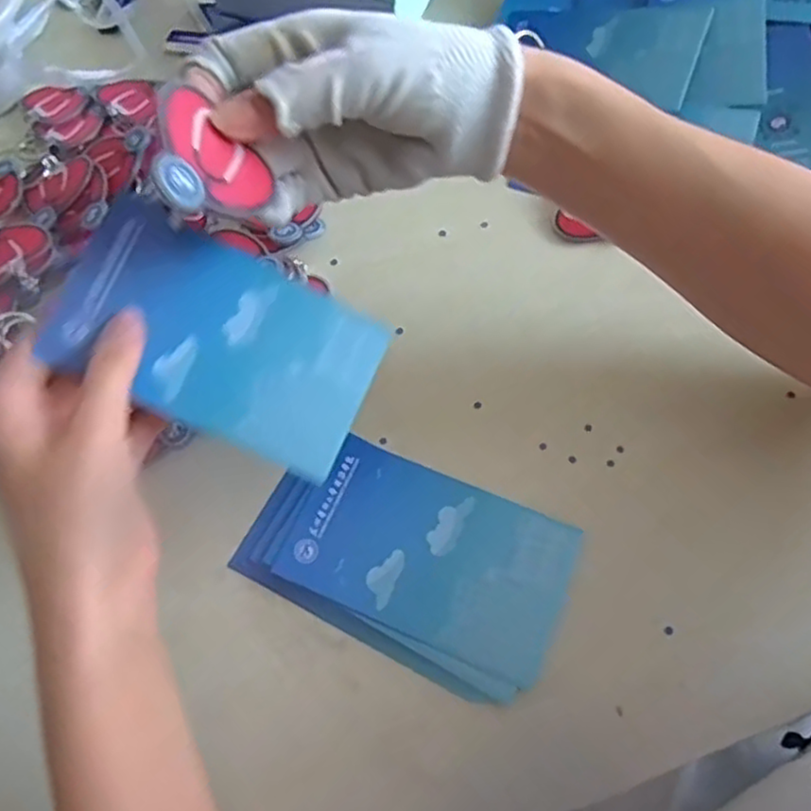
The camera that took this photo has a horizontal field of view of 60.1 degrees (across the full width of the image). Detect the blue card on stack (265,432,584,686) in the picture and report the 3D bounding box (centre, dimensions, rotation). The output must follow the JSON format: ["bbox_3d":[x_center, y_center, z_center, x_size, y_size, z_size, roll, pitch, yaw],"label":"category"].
[{"bbox_3d":[0.013,0.071,0.344,0.130,0.008,0.080,22,68,12],"label":"blue card on stack"}]

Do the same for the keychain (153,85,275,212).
[{"bbox_3d":[-0.068,-0.086,0.256,0.004,0.048,0.046,-19,60,34],"label":"keychain"}]

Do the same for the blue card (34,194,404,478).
[{"bbox_3d":[-0.079,-0.029,0.312,0.133,0.007,0.078,27,81,-16],"label":"blue card"}]

